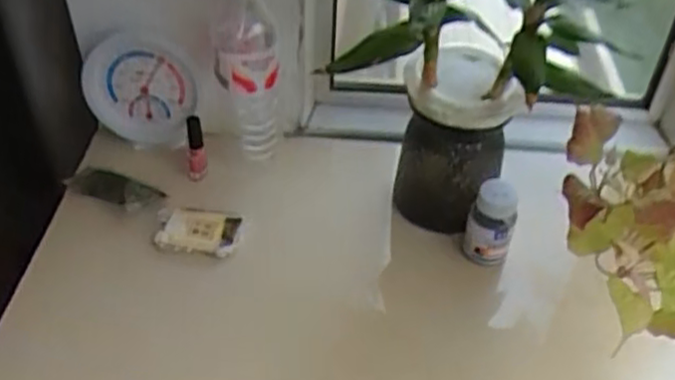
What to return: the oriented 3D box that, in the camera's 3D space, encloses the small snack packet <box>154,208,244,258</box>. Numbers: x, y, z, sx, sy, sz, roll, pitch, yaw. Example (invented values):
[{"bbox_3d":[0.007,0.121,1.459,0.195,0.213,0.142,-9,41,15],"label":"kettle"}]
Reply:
[{"bbox_3d":[-0.140,0.040,0.708,0.089,0.013,0.053,6,43,5],"label":"small snack packet"}]

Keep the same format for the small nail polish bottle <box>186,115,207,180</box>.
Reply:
[{"bbox_3d":[-0.153,-0.040,0.764,0.021,0.087,0.018,-8,44,-10],"label":"small nail polish bottle"}]

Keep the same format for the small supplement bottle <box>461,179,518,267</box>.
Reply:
[{"bbox_3d":[0.145,0.032,0.681,0.044,0.081,0.041,13,44,12],"label":"small supplement bottle"}]

